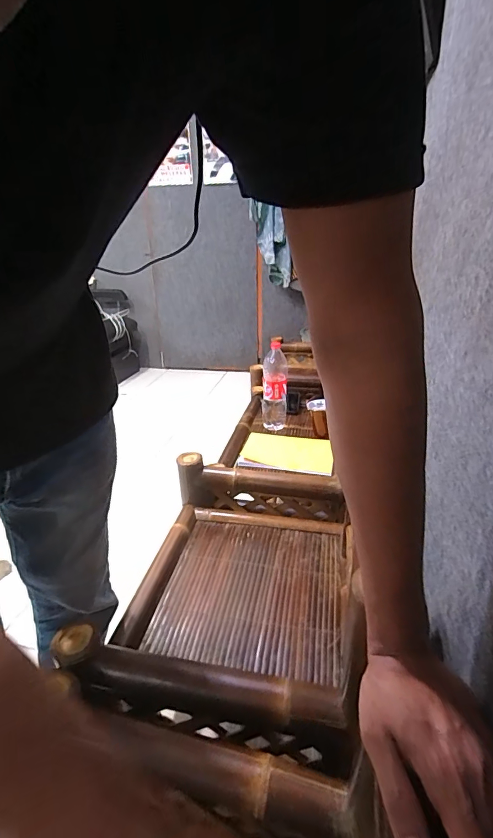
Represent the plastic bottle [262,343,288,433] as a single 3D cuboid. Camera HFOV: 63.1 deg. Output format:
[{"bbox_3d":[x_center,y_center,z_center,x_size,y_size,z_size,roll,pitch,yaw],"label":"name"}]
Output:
[{"bbox_3d":[0.103,-0.116,1.469,0.090,0.308,0.084,2,25,7],"label":"plastic bottle"}]

